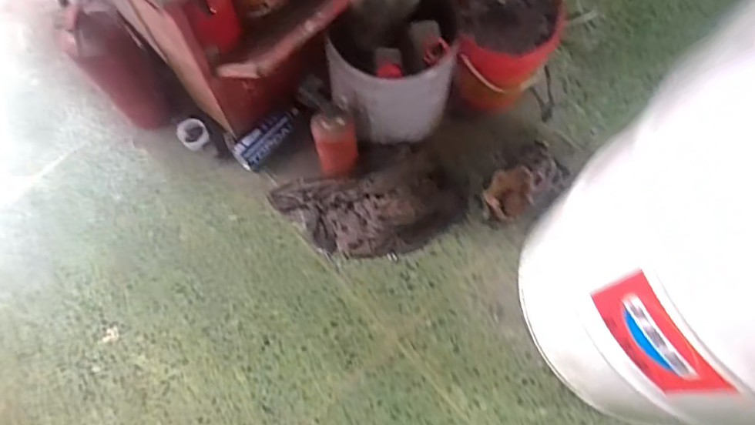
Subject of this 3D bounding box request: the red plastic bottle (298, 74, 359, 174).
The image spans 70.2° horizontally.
[{"bbox_3d":[-0.095,-0.176,1.131,0.088,0.240,0.072,-23,40,-7],"label":"red plastic bottle"}]

